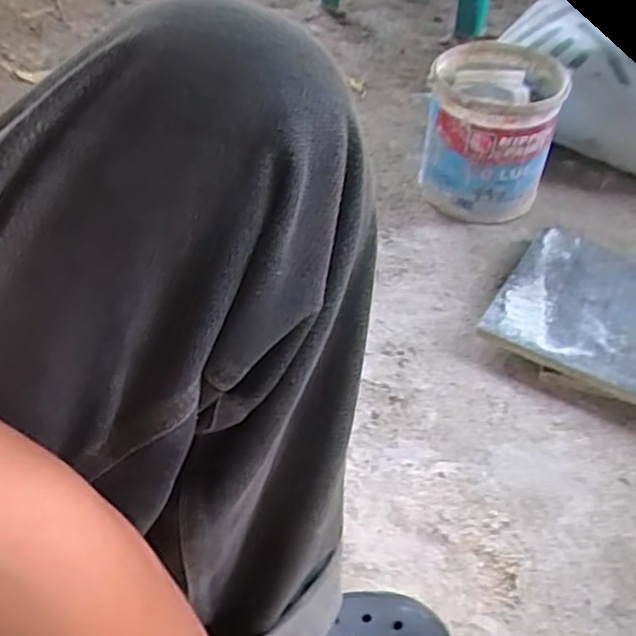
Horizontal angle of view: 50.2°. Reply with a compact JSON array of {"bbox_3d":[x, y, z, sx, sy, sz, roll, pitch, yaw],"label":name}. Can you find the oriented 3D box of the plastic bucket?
[{"bbox_3d":[0.259,-0.280,1.030,0.186,0.191,0.209,15,48,11],"label":"plastic bucket"}]

